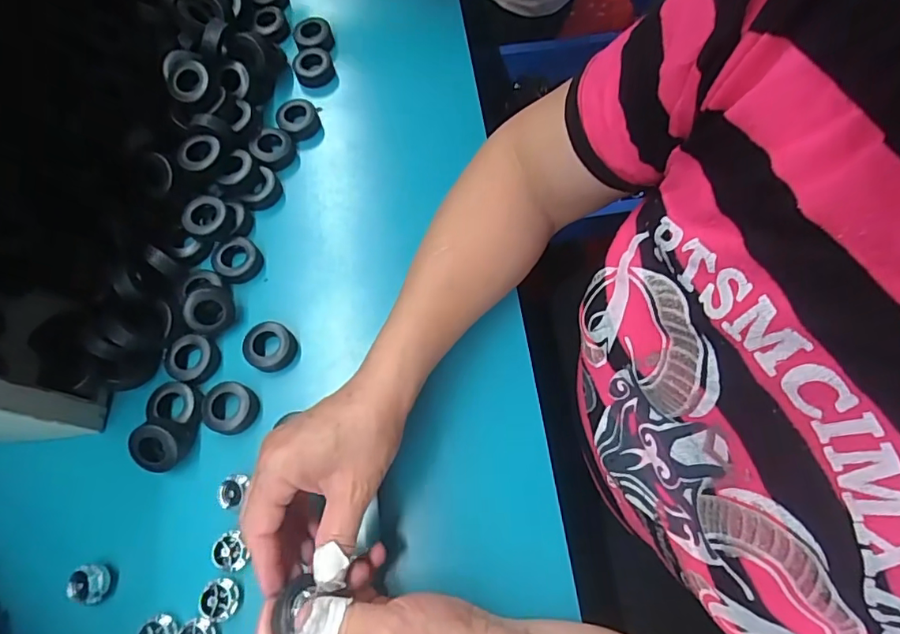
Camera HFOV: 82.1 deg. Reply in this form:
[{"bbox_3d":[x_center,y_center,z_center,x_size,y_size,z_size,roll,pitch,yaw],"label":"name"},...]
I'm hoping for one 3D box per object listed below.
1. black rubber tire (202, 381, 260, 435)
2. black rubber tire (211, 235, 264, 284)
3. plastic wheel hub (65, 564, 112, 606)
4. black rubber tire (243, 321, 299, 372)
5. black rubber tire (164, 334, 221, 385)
[{"bbox_3d":[-0.162,0.069,0.385,0.035,0.020,0.036,0,69,0],"label":"black rubber tire"},{"bbox_3d":[-0.177,-0.045,0.431,0.038,0.016,0.038,0,69,0],"label":"black rubber tire"},{"bbox_3d":[-0.240,0.179,0.347,0.021,0.021,0.024,0,69,0],"label":"plastic wheel hub"},{"bbox_3d":[-0.140,0.024,0.401,0.035,0.020,0.036,0,69,0],"label":"black rubber tire"},{"bbox_3d":[-0.200,0.033,0.401,0.037,0.013,0.037,0,69,0],"label":"black rubber tire"}]

